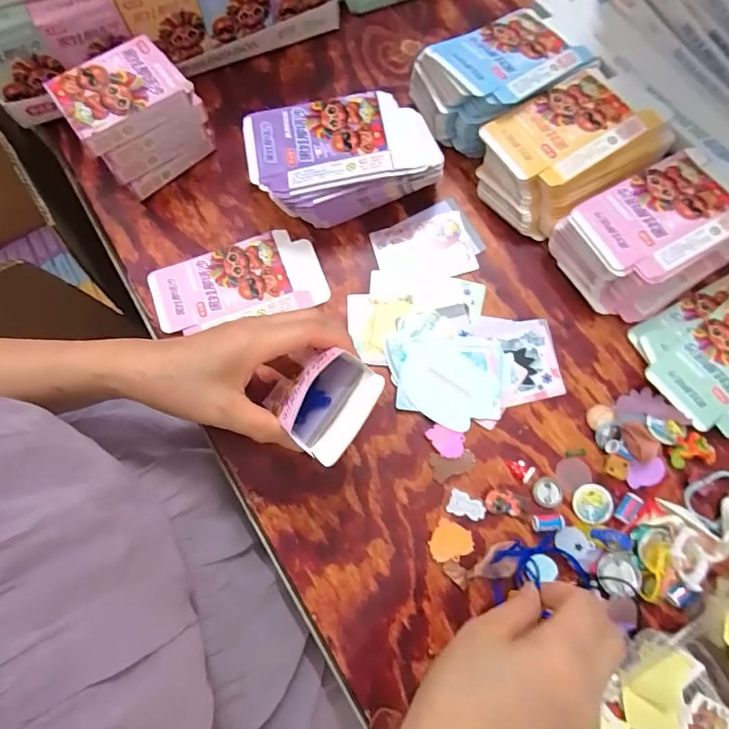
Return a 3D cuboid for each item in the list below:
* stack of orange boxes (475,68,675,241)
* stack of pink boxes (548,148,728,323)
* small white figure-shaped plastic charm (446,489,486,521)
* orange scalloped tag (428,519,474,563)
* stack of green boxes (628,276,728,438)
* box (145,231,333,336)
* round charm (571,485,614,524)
[{"bbox_3d":[0.183,-0.192,0.426,0.153,0.060,0.107,-33,78,-8],"label":"stack of orange boxes"},{"bbox_3d":[0.252,-0.108,0.404,0.143,0.062,0.102,-28,77,-7],"label":"stack of pink boxes"},{"bbox_3d":[0.083,0.114,0.375,0.030,0.004,0.018,19,76,5],"label":"small white figure-shaped plastic charm"},{"bbox_3d":[0.068,0.142,0.368,0.031,0.004,0.031,25,78,13],"label":"orange scalloped tag"},{"bbox_3d":[0.315,-0.011,0.401,0.149,0.015,0.113,-24,77,-6],"label":"stack of green boxes"},{"bbox_3d":[-0.116,-0.076,0.424,0.151,0.005,0.076,-13,76,-3],"label":"box"},{"bbox_3d":[0.183,0.111,0.372,0.029,0.005,0.029,0,75,0],"label":"round charm"}]

